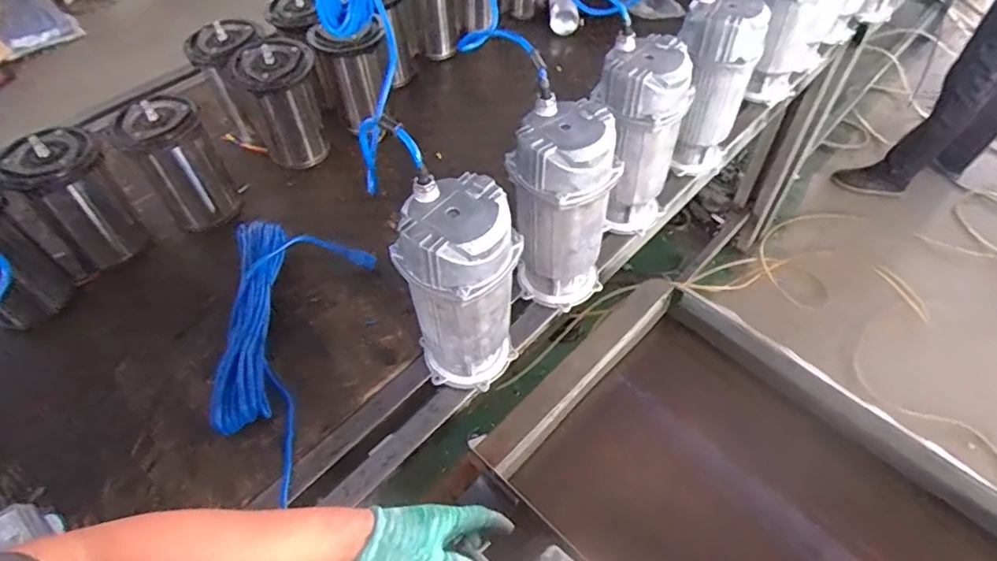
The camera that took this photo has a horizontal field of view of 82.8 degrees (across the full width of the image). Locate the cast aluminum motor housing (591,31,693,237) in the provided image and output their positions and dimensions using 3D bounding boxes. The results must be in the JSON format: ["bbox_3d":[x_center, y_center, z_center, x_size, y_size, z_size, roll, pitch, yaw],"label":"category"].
[{"bbox_3d":[0.215,-0.217,0.897,0.132,0.291,0.120,9,52,9],"label":"cast aluminum motor housing"}]

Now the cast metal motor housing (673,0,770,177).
[{"bbox_3d":[0.365,-0.333,0.988,0.125,0.297,0.119,18,54,15],"label":"cast metal motor housing"}]

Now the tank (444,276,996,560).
[{"bbox_3d":[0.348,0.400,0.718,0.751,0.229,0.548,38,61,27],"label":"tank"}]

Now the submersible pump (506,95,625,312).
[{"bbox_3d":[0.088,-0.094,0.804,0.121,0.295,0.121,-1,52,1],"label":"submersible pump"}]

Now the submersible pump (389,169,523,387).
[{"bbox_3d":[-0.047,0.018,0.719,0.124,0.294,0.121,-1,52,1],"label":"submersible pump"}]

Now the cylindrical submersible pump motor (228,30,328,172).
[{"bbox_3d":[-0.401,-0.334,1.074,0.138,0.208,0.133,-15,53,-10],"label":"cylindrical submersible pump motor"}]

